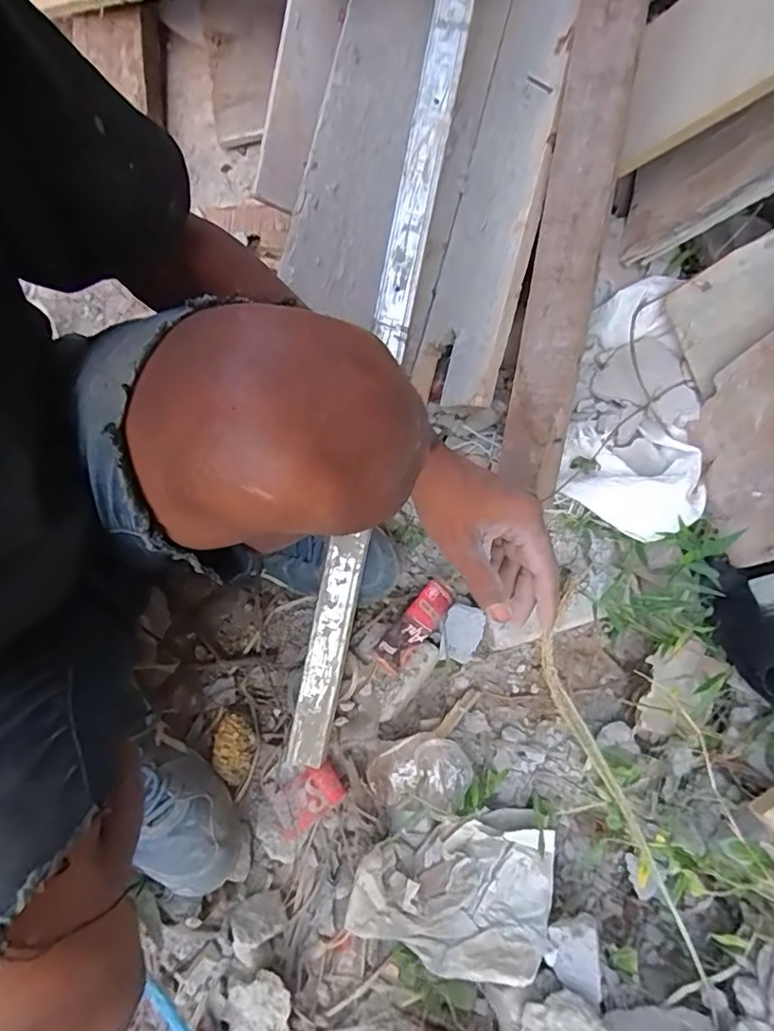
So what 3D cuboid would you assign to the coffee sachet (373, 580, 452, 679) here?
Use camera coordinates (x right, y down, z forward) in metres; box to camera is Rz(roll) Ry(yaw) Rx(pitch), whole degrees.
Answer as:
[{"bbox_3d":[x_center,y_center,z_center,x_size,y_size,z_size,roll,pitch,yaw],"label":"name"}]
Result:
[{"bbox_3d":[0.028,0.115,0.577,0.033,0.019,0.100,37,78,12],"label":"coffee sachet"}]

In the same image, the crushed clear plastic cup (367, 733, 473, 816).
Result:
[{"bbox_3d":[0.031,0.247,0.536,0.099,0.040,0.073,0,73,3],"label":"crushed clear plastic cup"}]

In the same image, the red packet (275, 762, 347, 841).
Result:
[{"bbox_3d":[-0.080,0.278,0.553,0.072,0.019,0.044,-37,75,-9],"label":"red packet"}]

